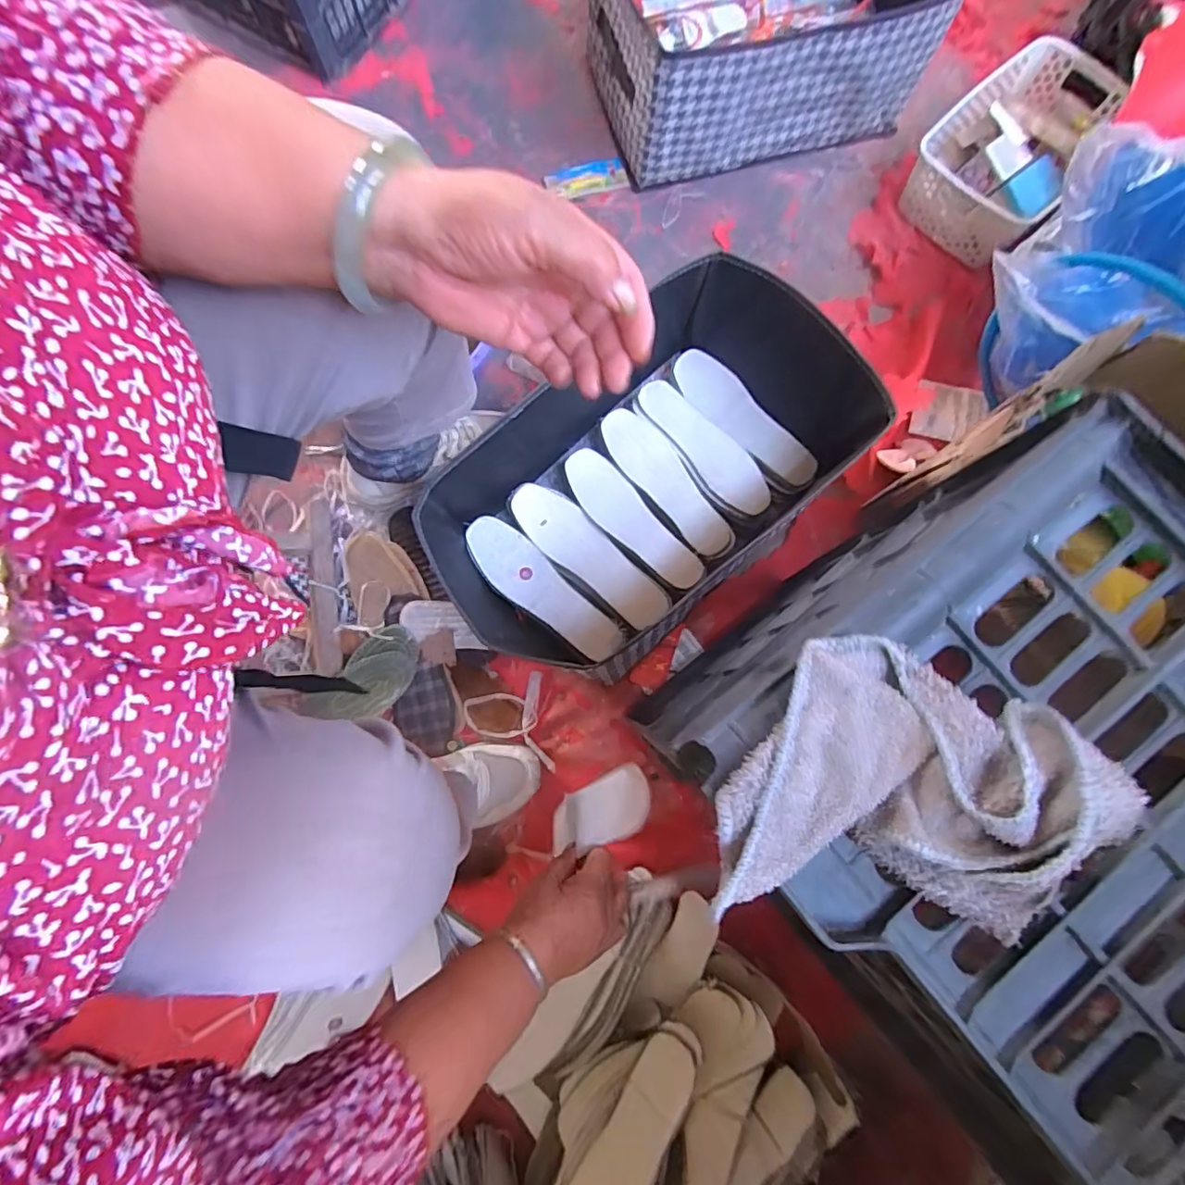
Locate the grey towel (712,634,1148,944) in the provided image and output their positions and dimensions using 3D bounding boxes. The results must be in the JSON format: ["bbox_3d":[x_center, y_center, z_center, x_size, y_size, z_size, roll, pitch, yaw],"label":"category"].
[{"bbox_3d":[0.123,0.076,0.214,0.138,0.046,0.113,9,80,2],"label":"grey towel"}]

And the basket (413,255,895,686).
[{"bbox_3d":[0.073,-0.127,0.653,0.473,0.163,0.285,-44,83,-7],"label":"basket"}]

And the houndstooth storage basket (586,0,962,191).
[{"bbox_3d":[0.232,-0.811,0.782,0.437,0.180,0.332,-17,80,-3],"label":"houndstooth storage basket"}]

